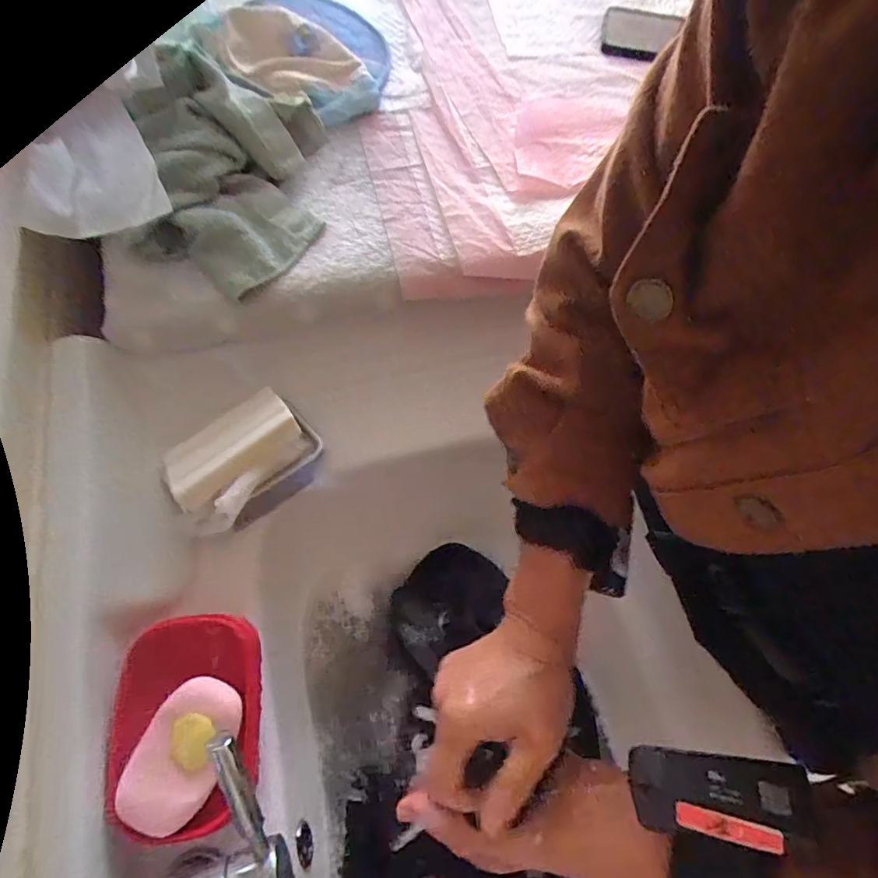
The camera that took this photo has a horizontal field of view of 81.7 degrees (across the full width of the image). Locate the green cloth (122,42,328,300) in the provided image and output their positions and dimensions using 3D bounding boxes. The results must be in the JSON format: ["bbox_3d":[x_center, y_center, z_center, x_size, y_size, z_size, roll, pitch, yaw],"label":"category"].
[{"bbox_3d":[-0.175,-0.235,0.441,0.136,0.107,0.215,8,65,1],"label":"green cloth"}]

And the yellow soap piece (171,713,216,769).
[{"bbox_3d":[-0.156,0.189,0.319,0.026,0.004,0.028,12,65,3],"label":"yellow soap piece"}]

